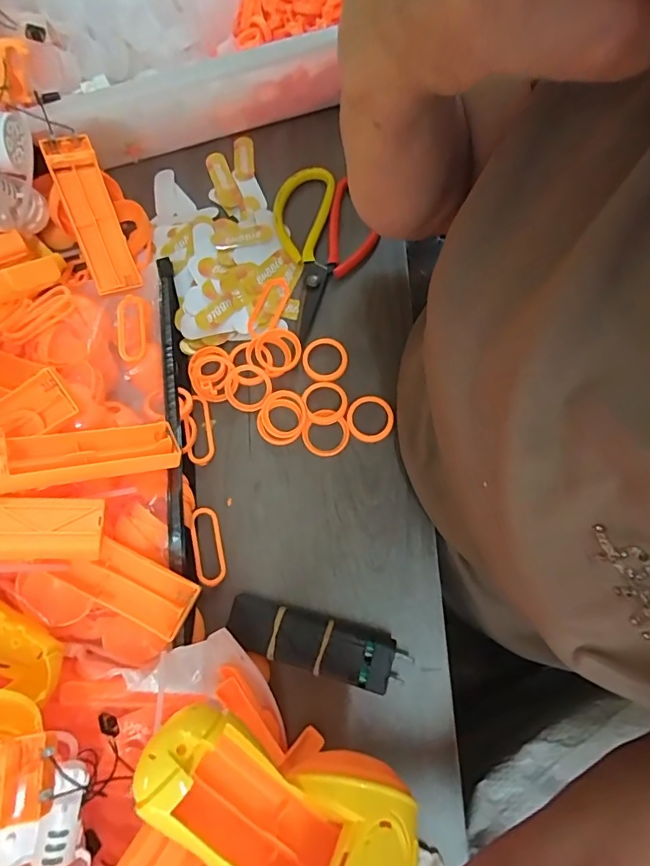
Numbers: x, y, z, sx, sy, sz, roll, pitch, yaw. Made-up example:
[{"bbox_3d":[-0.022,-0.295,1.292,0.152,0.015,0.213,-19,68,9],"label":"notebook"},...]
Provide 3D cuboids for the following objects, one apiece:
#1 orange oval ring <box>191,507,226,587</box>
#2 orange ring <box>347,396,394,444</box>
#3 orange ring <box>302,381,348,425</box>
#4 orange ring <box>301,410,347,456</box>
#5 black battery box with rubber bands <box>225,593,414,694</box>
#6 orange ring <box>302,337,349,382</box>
[{"bbox_3d":[-0.083,0.080,0.346,0.020,0.004,0.055,-13,76,-2],"label":"orange oval ring"},{"bbox_3d":[0.034,-0.011,0.367,0.034,0.004,0.035,0,75,1],"label":"orange ring"},{"bbox_3d":[0.000,-0.024,0.369,0.033,0.005,0.034,0,75,1],"label":"orange ring"},{"bbox_3d":[0.000,0.000,0.364,0.033,0.005,0.035,0,75,1],"label":"orange ring"},{"bbox_3d":[-0.006,0.138,0.320,0.118,0.025,0.032,15,76,5],"label":"black battery box with rubber bands"},{"bbox_3d":[0.000,-0.058,0.380,0.035,0.004,0.037,0,75,1],"label":"orange ring"}]

